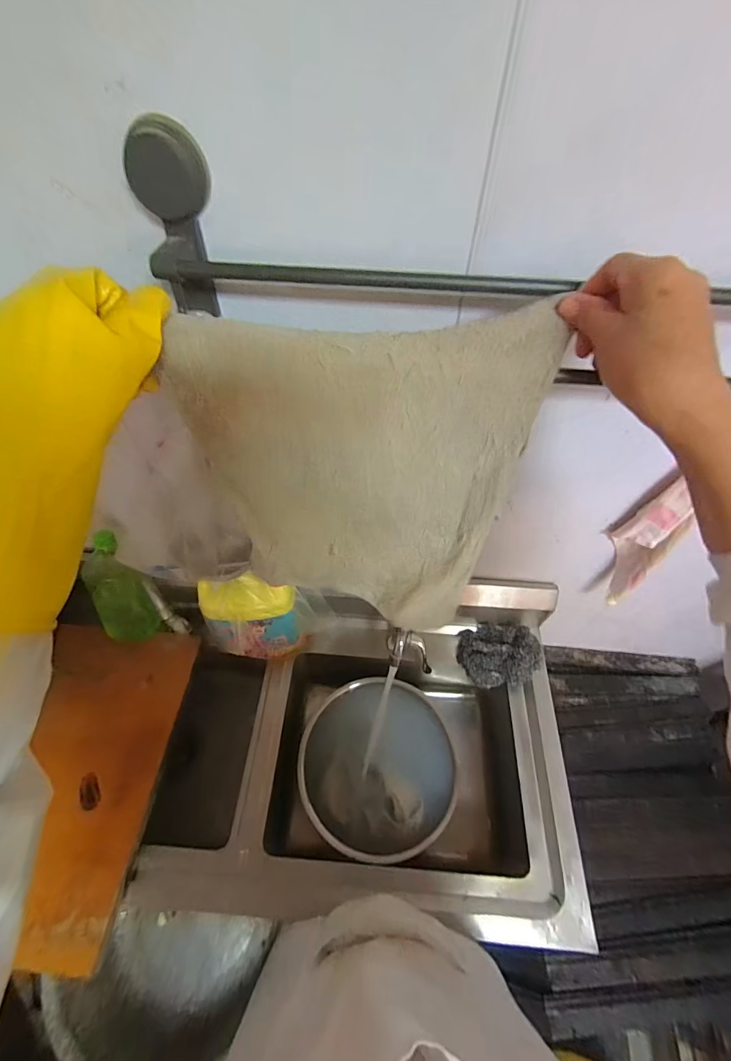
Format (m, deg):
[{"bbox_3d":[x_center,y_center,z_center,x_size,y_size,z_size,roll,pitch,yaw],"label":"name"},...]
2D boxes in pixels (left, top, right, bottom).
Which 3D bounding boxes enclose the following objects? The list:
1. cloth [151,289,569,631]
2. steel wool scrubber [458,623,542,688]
[{"bbox_3d":[0.002,-0.021,0.427,0.282,0.359,0.043,0,46,2],"label":"cloth"},{"bbox_3d":[0.249,0.228,0.778,0.138,0.047,0.118,1,53,-1],"label":"steel wool scrubber"}]

